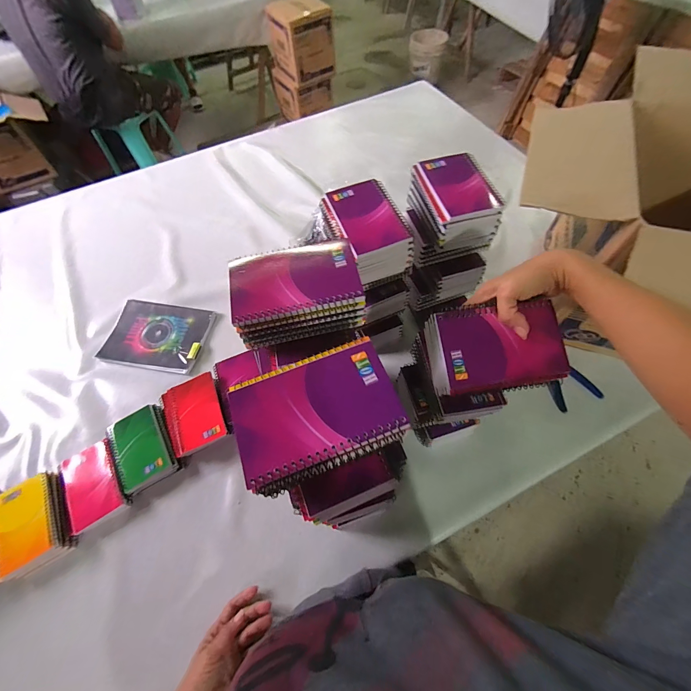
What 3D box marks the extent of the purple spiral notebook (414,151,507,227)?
[{"bbox_3d":[0.166,-0.236,0.468,0.092,0.012,0.134,-15,63,-4],"label":"purple spiral notebook"}]

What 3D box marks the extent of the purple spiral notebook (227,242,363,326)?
[{"bbox_3d":[-0.052,-0.066,0.322,0.128,0.012,0.083,-12,63,-2],"label":"purple spiral notebook"}]

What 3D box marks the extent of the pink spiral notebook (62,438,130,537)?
[{"bbox_3d":[-0.439,0.238,0.547,0.087,0.014,0.132,-27,66,-17],"label":"pink spiral notebook"}]

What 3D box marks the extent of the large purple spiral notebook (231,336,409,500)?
[{"bbox_3d":[-0.024,0.052,0.256,0.128,0.010,0.093,-20,64,-7],"label":"large purple spiral notebook"}]

